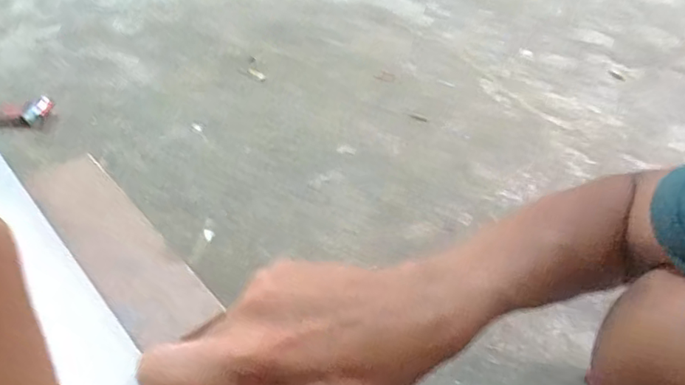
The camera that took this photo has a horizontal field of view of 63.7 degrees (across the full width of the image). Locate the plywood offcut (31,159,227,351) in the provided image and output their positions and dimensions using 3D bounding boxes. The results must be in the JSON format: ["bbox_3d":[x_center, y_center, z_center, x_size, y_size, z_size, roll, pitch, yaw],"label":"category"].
[{"bbox_3d":[-0.246,0.046,0.587,0.078,0.014,0.309,-31,54,-30],"label":"plywood offcut"}]

